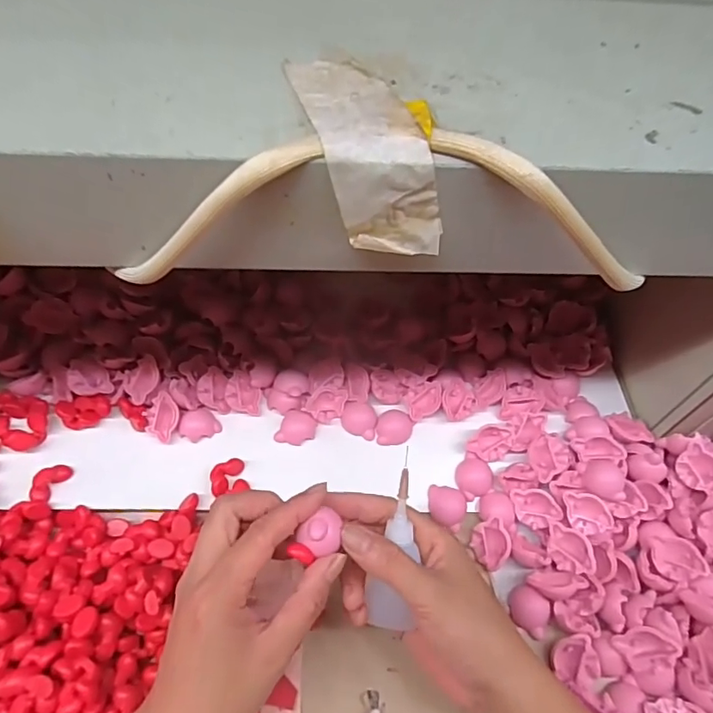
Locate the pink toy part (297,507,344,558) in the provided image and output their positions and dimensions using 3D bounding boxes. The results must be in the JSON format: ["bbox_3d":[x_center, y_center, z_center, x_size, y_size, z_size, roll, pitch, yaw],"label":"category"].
[{"bbox_3d":[-0.019,0.101,0.295,0.025,0.013,0.020,-38,66,-26],"label":"pink toy part"}]

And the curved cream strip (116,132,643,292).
[{"bbox_3d":[0.017,-0.058,0.218,0.238,0.065,0.023,0,55,-4],"label":"curved cream strip"}]

